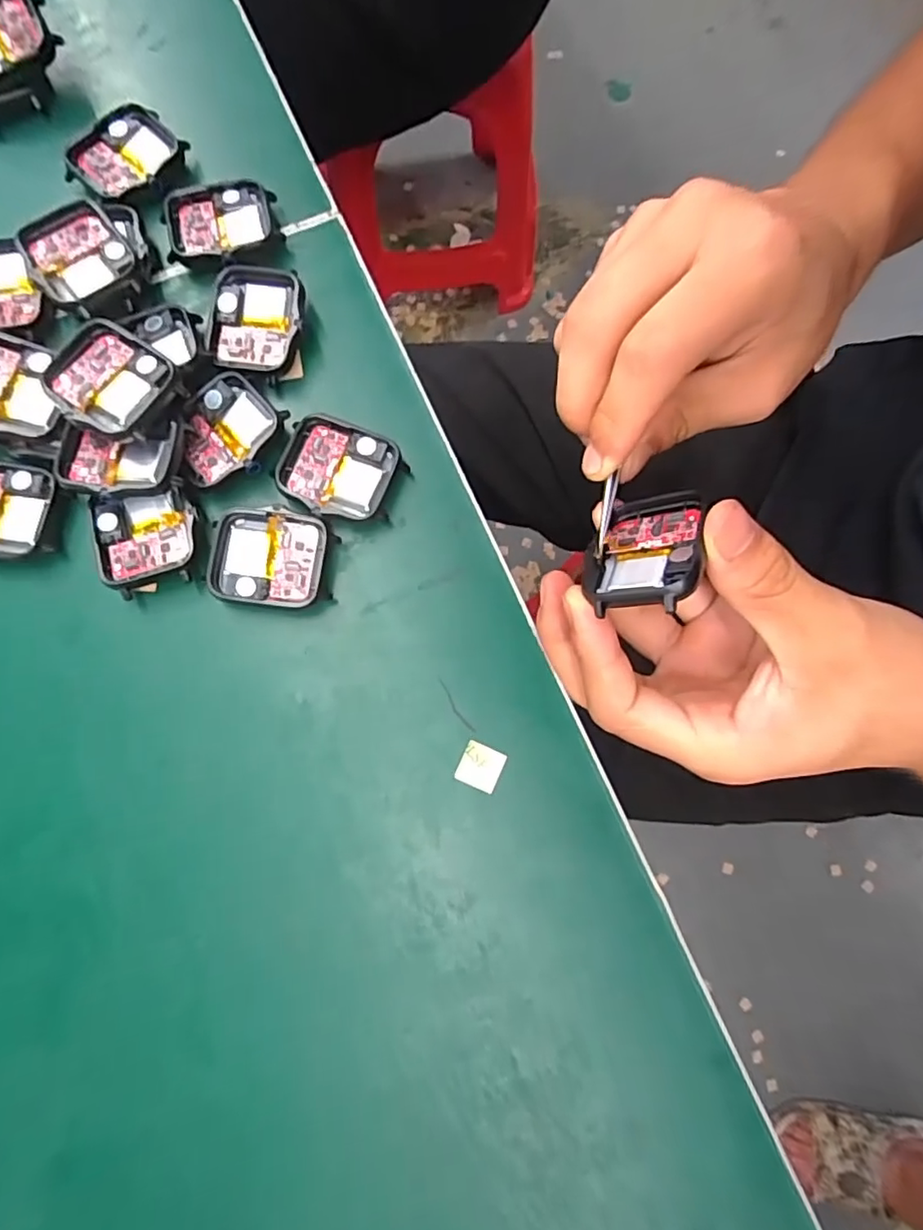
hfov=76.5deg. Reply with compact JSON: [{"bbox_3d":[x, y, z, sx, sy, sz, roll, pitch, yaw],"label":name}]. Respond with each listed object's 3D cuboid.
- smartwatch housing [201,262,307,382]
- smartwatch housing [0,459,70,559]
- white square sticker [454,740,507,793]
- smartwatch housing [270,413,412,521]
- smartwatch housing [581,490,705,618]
[{"bbox_3d":[-0.084,-0.119,0.237,0.040,0.007,0.044,10,79,0],"label":"smartwatch housing"},{"bbox_3d":[-0.177,-0.040,0.226,0.045,0.010,0.038,5,79,0],"label":"smartwatch housing"},{"bbox_3d":[0.007,0.057,0.220,0.016,0.004,0.015,23,80,3],"label":"white square sticker"},{"bbox_3d":[-0.049,-0.057,0.234,0.046,0.012,0.038,20,79,2],"label":"smartwatch housing"},{"bbox_3d":[0.059,-0.020,0.189,0.008,0.039,0.047,47,48,-32],"label":"smartwatch housing"}]

